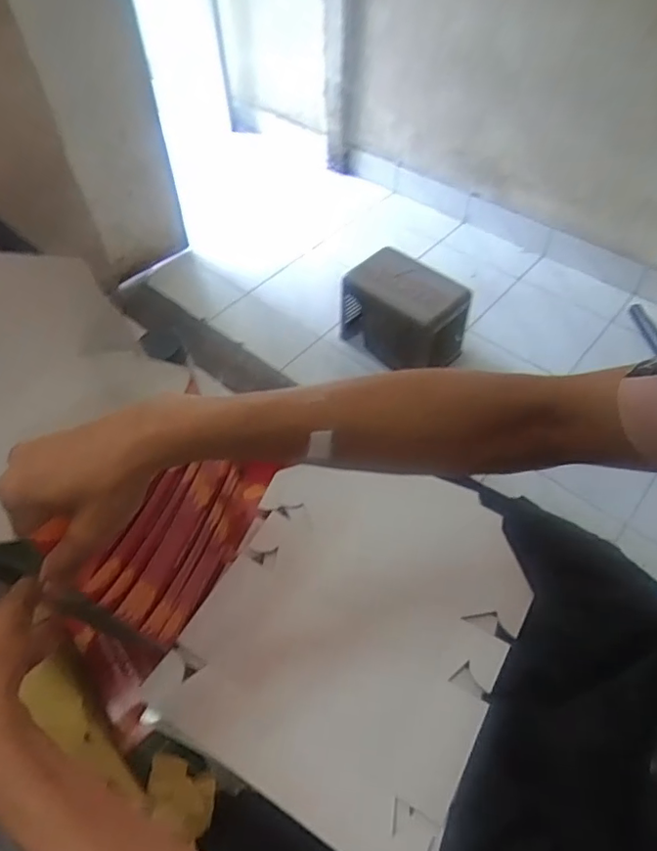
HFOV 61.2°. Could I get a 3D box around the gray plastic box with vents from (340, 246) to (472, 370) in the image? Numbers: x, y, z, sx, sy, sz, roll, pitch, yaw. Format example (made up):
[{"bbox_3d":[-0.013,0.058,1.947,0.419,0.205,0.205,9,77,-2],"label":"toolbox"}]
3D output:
[{"bbox_3d":[0.200,-0.298,1.458,0.326,0.245,0.165,36,61,24],"label":"gray plastic box with vents"}]

